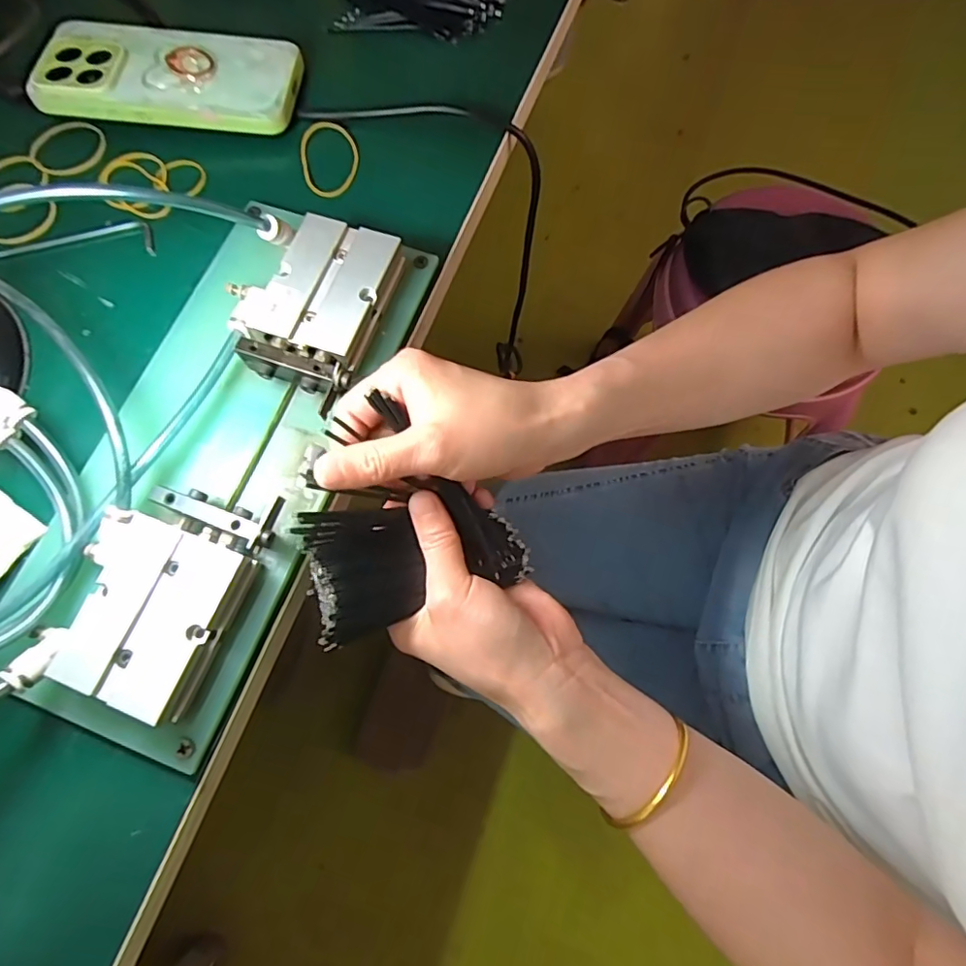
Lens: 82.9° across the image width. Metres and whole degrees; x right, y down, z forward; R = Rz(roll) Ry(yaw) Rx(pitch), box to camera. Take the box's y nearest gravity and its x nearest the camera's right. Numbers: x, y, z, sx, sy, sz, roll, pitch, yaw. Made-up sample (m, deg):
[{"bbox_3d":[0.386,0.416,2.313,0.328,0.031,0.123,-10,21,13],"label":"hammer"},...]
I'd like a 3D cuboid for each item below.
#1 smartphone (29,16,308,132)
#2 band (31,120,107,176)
[{"bbox_3d":[-0.194,-0.256,0.340,0.151,0.012,0.078,5,73,1],"label":"smartphone"},{"bbox_3d":[-0.261,-0.211,0.345,0.044,0.004,0.041,0,73,-1],"label":"band"}]

